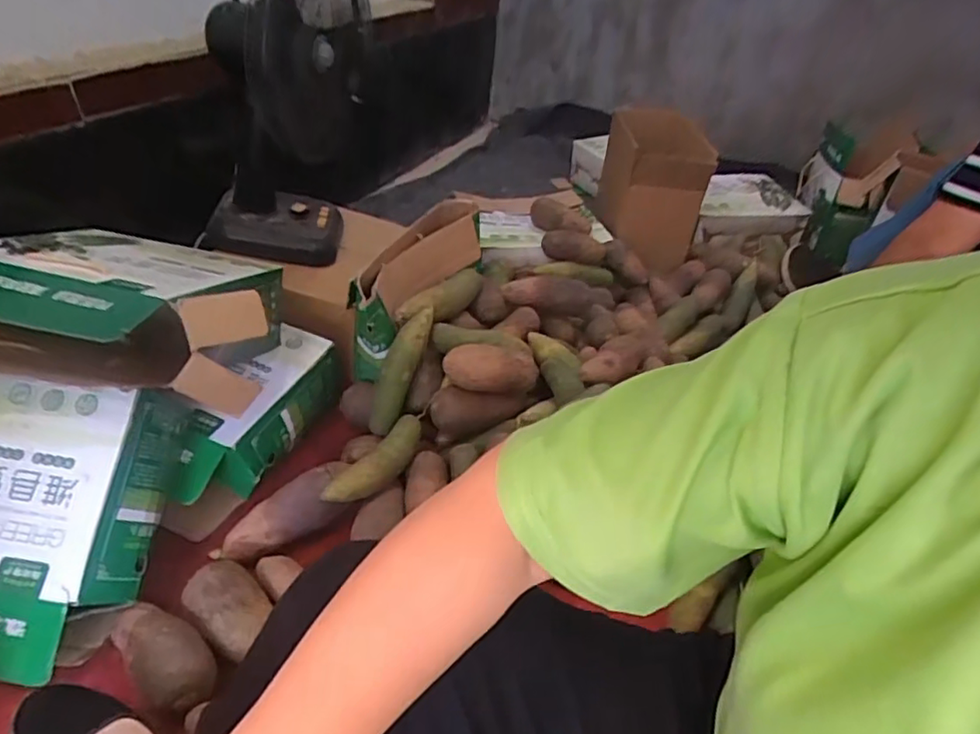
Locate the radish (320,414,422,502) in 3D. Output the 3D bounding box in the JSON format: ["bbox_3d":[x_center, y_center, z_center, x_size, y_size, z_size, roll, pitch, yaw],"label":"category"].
[{"bbox_3d":[-0.165,0.142,0.904,0.055,0.047,0.195,25,42,22],"label":"radish"}]

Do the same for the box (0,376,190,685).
[{"bbox_3d":[-0.617,0.177,0.738,0.383,0.103,0.333,7,77,2],"label":"box"}]

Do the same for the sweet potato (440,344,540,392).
[{"bbox_3d":[-0.002,0.002,0.987,0.151,0.069,0.072,6,36,-22],"label":"sweet potato"}]

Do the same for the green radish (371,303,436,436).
[{"bbox_3d":[-0.148,0.002,0.976,0.046,0.222,0.052,22,0,19],"label":"green radish"}]

